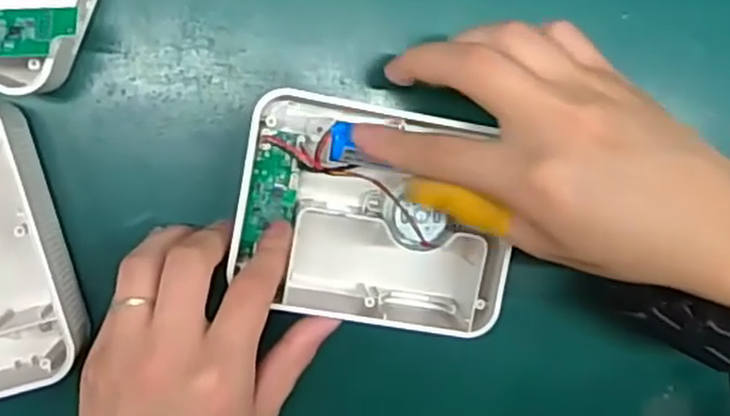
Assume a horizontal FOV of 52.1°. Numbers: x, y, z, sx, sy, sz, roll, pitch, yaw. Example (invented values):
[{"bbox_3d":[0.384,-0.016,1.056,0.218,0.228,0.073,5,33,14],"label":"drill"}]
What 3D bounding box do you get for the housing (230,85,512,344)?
[{"bbox_3d":[0.004,0.004,0.357,0.124,0.046,0.101,11,93,-9],"label":"housing"}]

